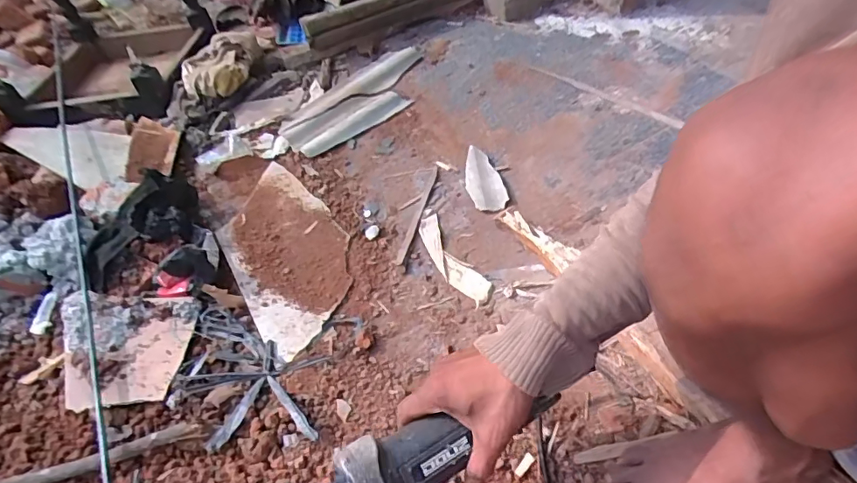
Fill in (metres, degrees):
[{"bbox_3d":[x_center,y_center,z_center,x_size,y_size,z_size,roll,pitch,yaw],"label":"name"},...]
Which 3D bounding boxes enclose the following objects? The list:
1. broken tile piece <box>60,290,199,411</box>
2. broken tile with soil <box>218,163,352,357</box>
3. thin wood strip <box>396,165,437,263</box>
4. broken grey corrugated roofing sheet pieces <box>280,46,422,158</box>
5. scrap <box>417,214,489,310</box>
[{"bbox_3d":[-0.426,0.139,0.688,0.194,0.014,0.177,-2,46,-3],"label":"broken tile piece"},{"bbox_3d":[-0.235,0.005,0.827,0.178,0.010,0.393,-26,49,-20],"label":"broken tile with soil"},{"bbox_3d":[-0.015,-0.049,0.850,0.015,0.006,0.228,-2,46,26],"label":"thin wood strip"},{"bbox_3d":[-0.142,-0.314,1.103,0.393,0.033,0.192,-34,52,-26],"label":"broken grey corrugated roofing sheet pieces"},{"bbox_3d":[0.033,0.023,0.773,0.047,0.010,0.187,-23,48,-17],"label":"scrap"}]

